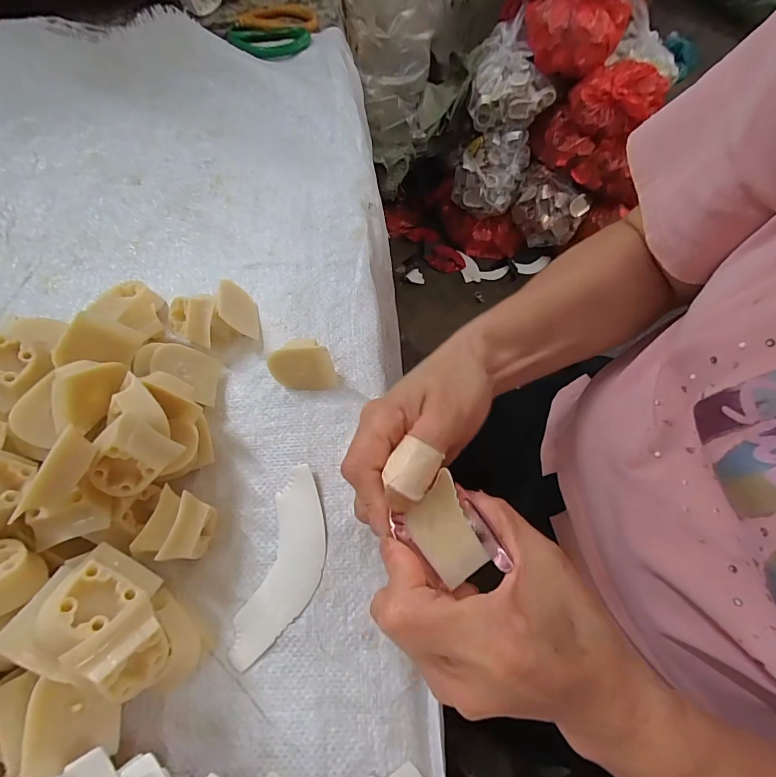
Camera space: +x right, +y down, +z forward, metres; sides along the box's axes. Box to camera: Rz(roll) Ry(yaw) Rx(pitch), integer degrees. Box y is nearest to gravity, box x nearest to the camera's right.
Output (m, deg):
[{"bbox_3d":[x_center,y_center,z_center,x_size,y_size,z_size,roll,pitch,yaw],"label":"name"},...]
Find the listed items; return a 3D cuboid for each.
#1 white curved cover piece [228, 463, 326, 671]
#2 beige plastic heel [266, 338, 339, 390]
[{"bbox_3d":[-0.062,0.108,0.260,0.041,0.007,0.114,12,67,8],"label":"white curved cover piece"},{"bbox_3d":[-0.061,-0.017,0.299,0.045,0.038,0.024,-1,66,2],"label":"beige plastic heel"}]

